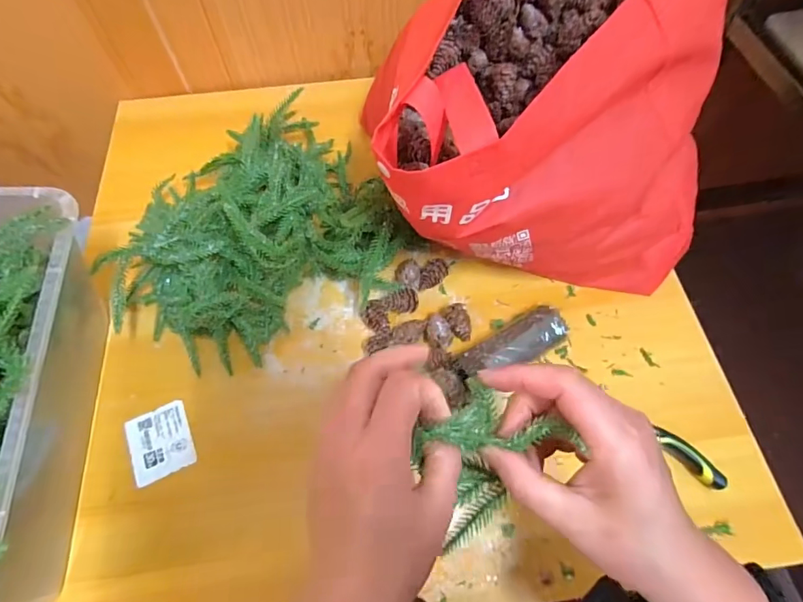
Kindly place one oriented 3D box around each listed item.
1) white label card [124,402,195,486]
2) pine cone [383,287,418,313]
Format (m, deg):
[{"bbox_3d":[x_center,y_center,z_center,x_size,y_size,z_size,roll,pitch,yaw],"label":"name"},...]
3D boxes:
[{"bbox_3d":[-0.201,0.118,0.390,0.049,0.004,0.057,-22,67,-13],"label":"white label card"},{"bbox_3d":[-0.001,0.001,0.435,0.031,0.019,0.020,-11,62,-5],"label":"pine cone"}]

